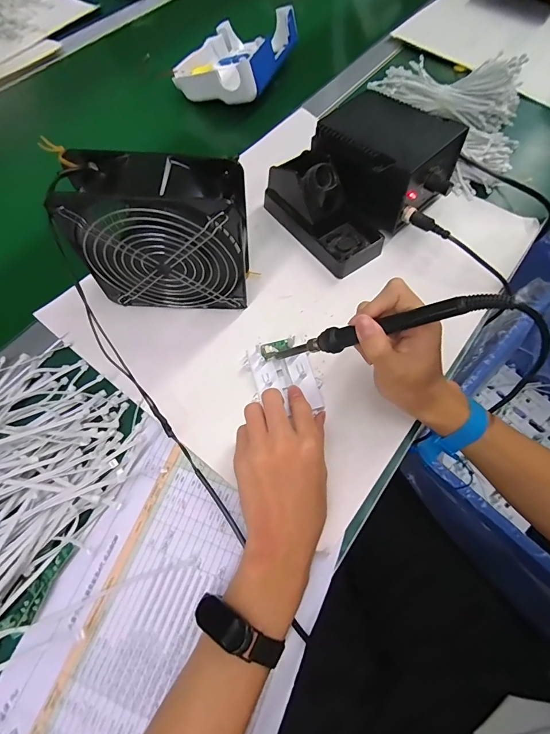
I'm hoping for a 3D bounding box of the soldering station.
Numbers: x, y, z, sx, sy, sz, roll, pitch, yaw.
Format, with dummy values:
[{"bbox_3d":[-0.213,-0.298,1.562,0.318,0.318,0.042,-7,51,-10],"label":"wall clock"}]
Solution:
[{"bbox_3d":[0.133,-0.255,0.453,0.163,0.086,0.127,42,71,16],"label":"soldering station"}]

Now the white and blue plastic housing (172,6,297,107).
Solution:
[{"bbox_3d":[-0.061,-0.481,0.560,0.141,0.061,0.173,25,67,10],"label":"white and blue plastic housing"}]

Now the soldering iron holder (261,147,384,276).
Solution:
[{"bbox_3d":[0.063,-0.193,0.439,0.086,0.077,0.158,-38,71,-17],"label":"soldering iron holder"}]

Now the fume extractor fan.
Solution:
[{"bbox_3d":[-0.102,-0.117,0.350,0.150,0.151,0.059,0,65,-1],"label":"fume extractor fan"}]

